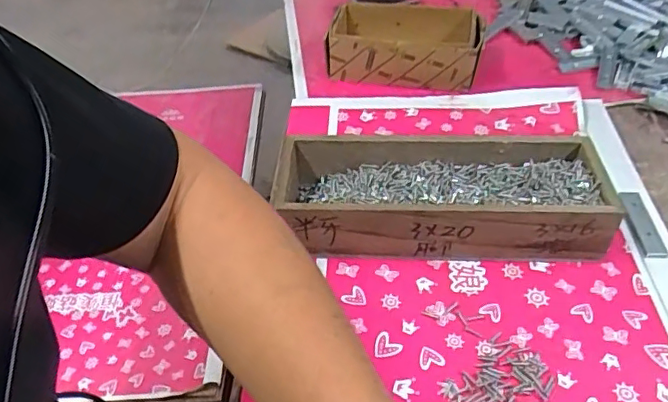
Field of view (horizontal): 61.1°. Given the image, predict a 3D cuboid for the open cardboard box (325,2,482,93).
[{"bbox_3d":[0.092,-0.202,0.724,0.184,0.061,0.118,11,44,13],"label":"open cardboard box"}]

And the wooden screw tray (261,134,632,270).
[{"bbox_3d":[0.087,-0.004,0.516,0.281,0.064,0.114,-1,43,0],"label":"wooden screw tray"}]

